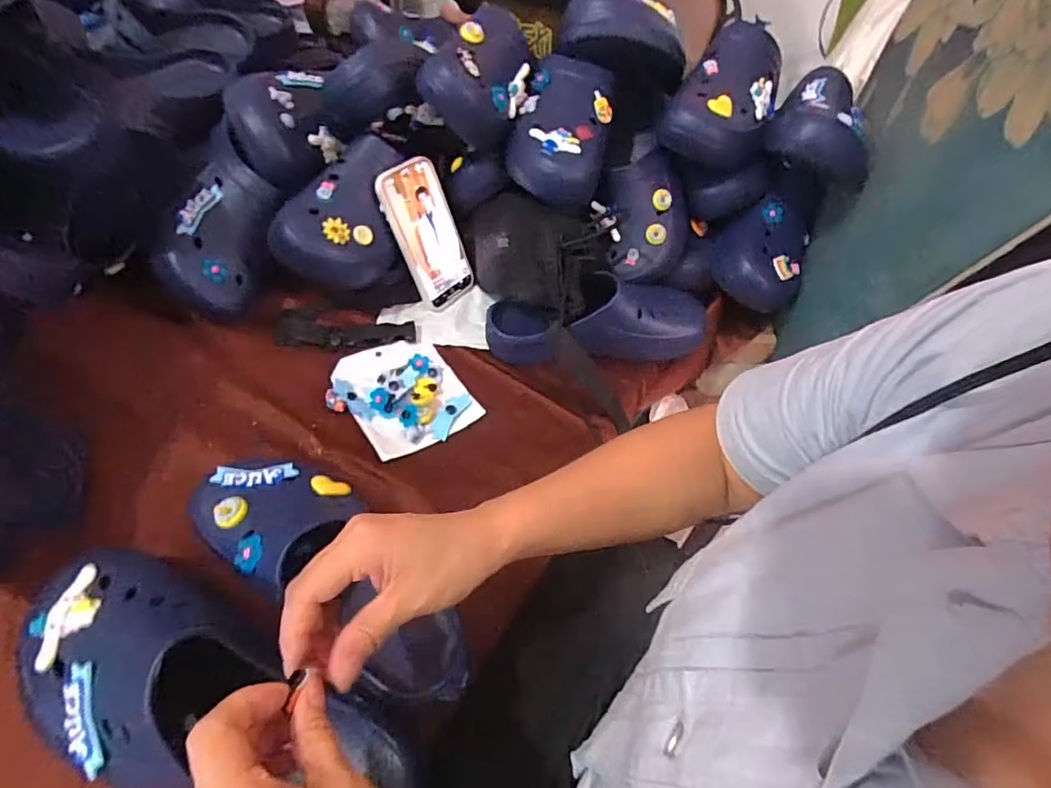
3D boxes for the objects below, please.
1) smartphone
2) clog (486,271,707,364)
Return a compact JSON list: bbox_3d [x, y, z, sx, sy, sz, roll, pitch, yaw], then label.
[{"bbox_3d":[-0.113,-0.192,0.648,0.013,0.163,0.084,10,43,40],"label":"smartphone"},{"bbox_3d":[0.090,-0.088,0.628,0.263,0.081,0.107,-8,52,-12],"label":"clog"}]

